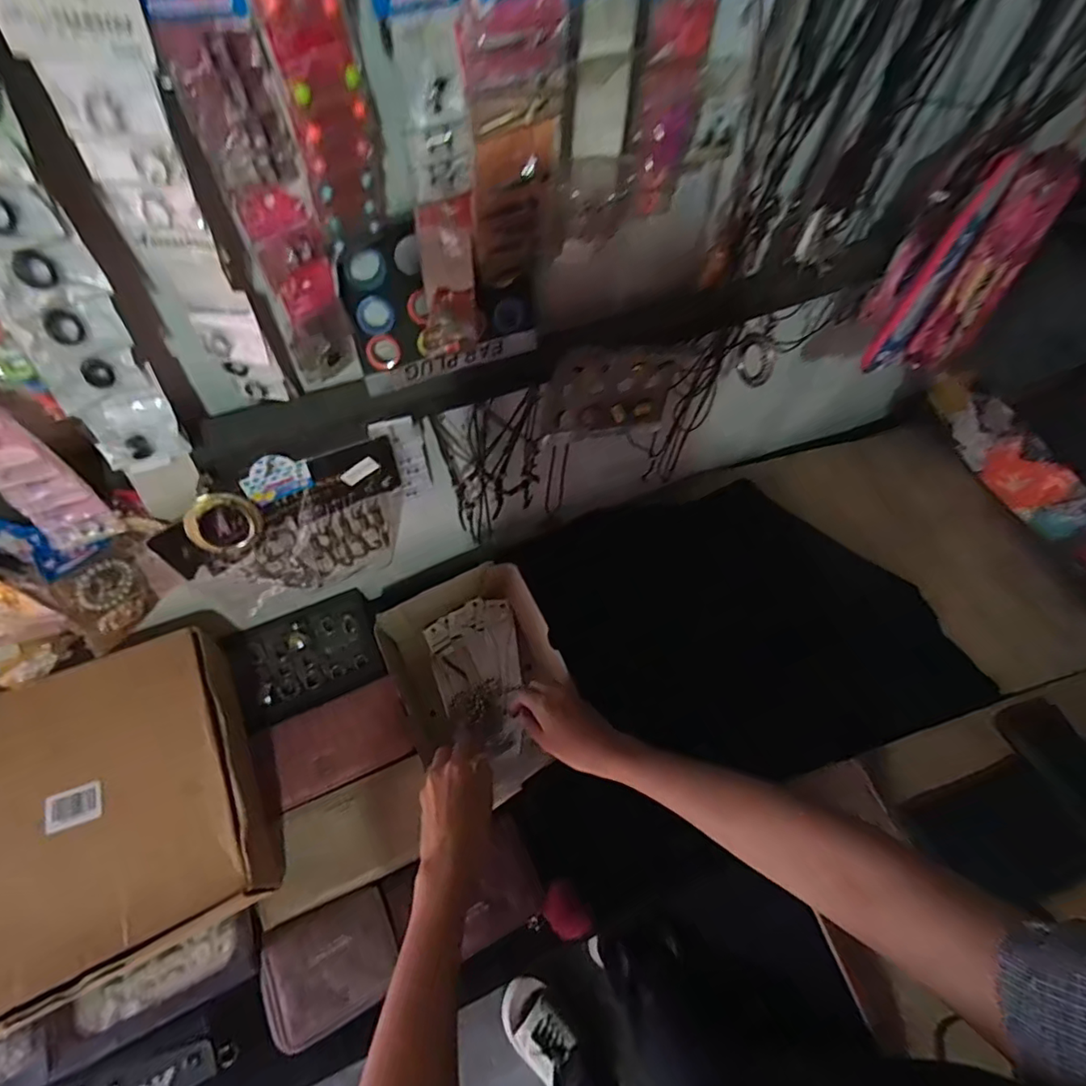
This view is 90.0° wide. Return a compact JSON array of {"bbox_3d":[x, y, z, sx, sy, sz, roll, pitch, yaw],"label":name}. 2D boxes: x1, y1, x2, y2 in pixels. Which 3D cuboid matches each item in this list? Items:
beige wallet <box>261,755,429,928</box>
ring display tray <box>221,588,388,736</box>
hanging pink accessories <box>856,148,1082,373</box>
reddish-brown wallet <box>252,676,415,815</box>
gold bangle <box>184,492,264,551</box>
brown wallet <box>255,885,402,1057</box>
[{"bbox_3d":[-0.205,0.307,0.568,0.175,0.015,0.096,-19,63,-15],"label":"beige wallet"},{"bbox_3d":[-0.288,0.137,0.663,0.165,0.023,0.132,-23,64,-17],"label":"ring display tray"},{"bbox_3d":[0.390,-0.260,0.515,0.105,0.181,0.097,-39,69,-24],"label":"hanging pink accessories"},{"bbox_3d":[-0.232,0.219,0.602,0.160,0.026,0.086,-19,63,-15],"label":"reddish-brown wallet"},{"bbox_3d":[-0.241,-0.015,0.415,0.047,0.054,0.021,-44,61,-10],"label":"gold bangle"},{"bbox_3d":[-0.198,0.392,0.507,0.111,0.022,0.094,-22,63,-16],"label":"brown wallet"}]

